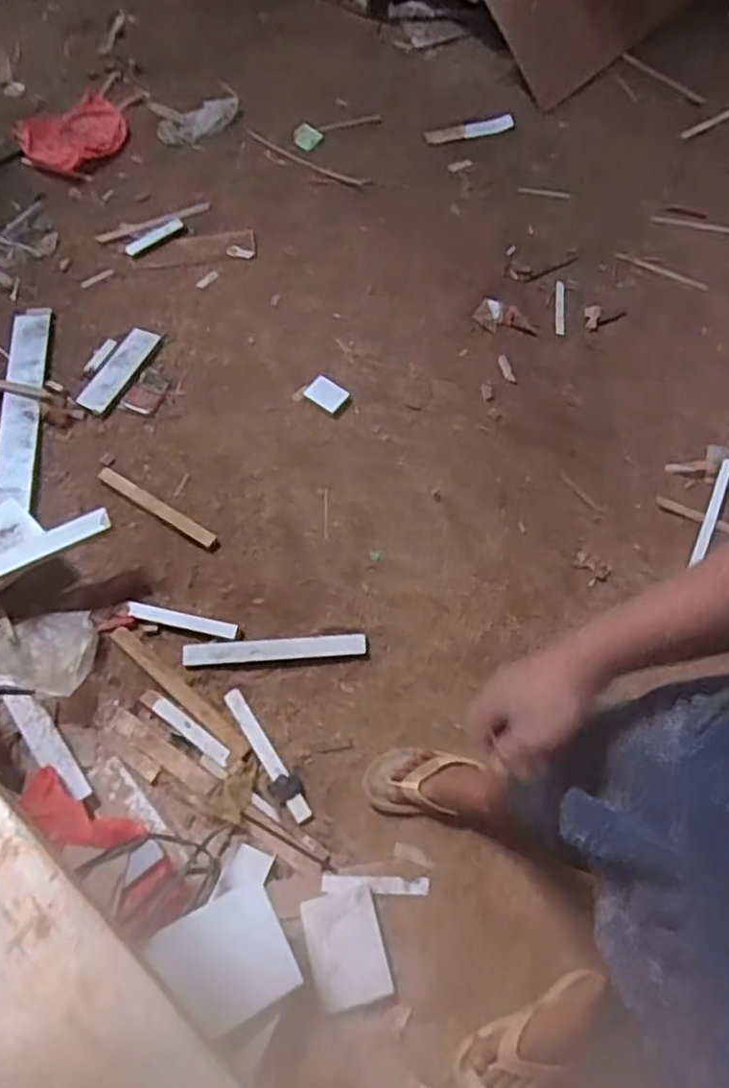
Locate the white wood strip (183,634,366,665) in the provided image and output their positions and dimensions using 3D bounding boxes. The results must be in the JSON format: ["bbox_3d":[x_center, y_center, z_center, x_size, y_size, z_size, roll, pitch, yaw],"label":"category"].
[{"bbox_3d":[-0.175,0.205,1.363,0.353,0.011,0.041,-3,64,-4],"label":"white wood strip"}]

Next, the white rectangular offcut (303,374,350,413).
[{"bbox_3d":[-0.087,-0.350,1.619,0.089,0.009,0.066,30,80,-5],"label":"white rectangular offcut"}]

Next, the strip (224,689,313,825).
[{"bbox_3d":[-0.182,0.392,1.294,0.034,0.010,0.274,-30,69,-15],"label":"strip"}]

